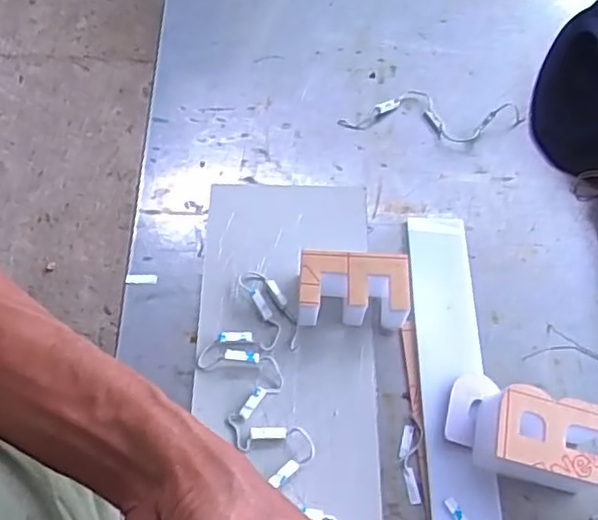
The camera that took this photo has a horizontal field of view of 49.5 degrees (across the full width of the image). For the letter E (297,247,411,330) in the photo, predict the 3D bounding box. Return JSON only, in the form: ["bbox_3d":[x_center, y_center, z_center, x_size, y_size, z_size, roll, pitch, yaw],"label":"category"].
[{"bbox_3d":[0.042,0.024,0.511,0.084,0.045,0.047,1,62,-1],"label":"letter E"}]

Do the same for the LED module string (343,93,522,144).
[{"bbox_3d":[0.129,-0.141,0.624,0.173,0.013,0.055,8,62,2],"label":"LED module string"}]

